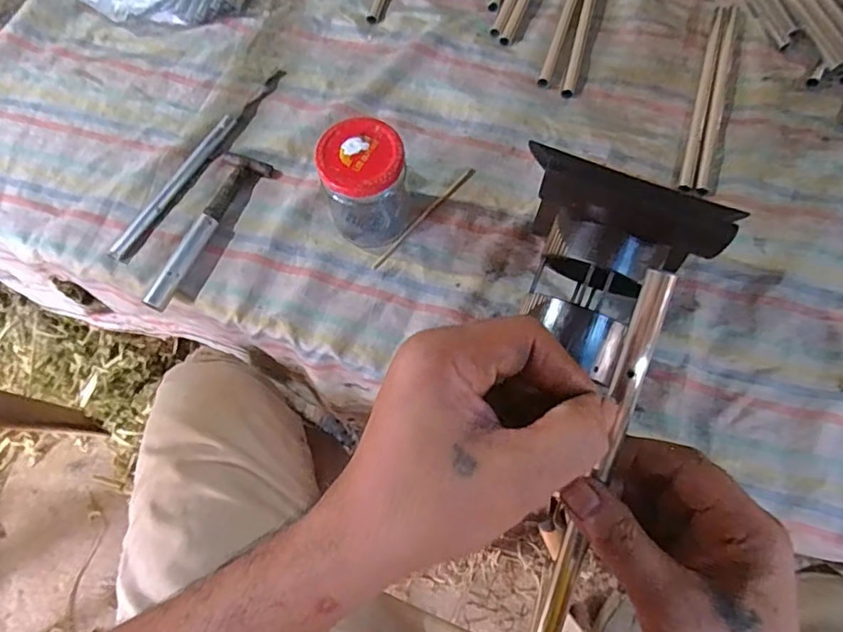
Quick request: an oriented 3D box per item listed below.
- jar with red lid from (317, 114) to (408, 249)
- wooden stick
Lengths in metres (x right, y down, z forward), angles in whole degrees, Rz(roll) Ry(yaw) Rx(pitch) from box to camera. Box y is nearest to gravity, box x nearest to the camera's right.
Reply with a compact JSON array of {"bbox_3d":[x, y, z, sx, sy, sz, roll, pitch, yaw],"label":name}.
[{"bbox_3d":[-0.044,-0.102,0.447,0.062,0.093,0.059,-1,66,2],"label":"jar with red lid"},{"bbox_3d":[0.003,-0.088,0.494,0.008,0.004,0.128,40,74,17],"label":"wooden stick"}]

